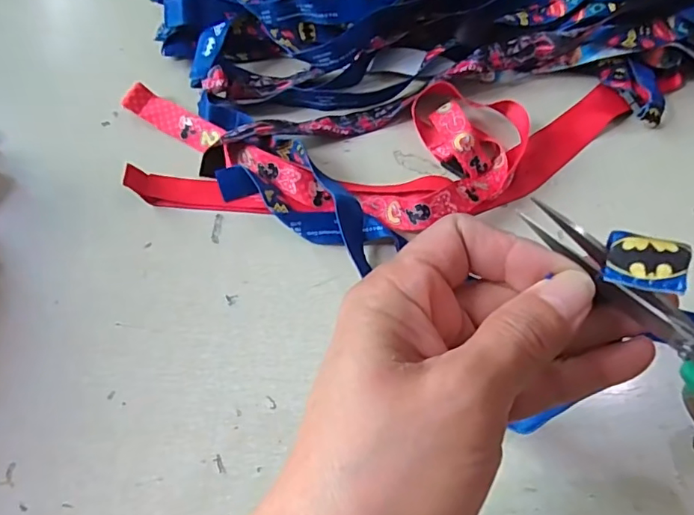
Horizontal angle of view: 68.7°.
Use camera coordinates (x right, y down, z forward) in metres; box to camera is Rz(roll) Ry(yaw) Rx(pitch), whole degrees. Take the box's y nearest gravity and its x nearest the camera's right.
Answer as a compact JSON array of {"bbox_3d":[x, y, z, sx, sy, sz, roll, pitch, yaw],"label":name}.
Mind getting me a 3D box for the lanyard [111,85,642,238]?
[{"bbox_3d":[0.028,-0.068,0.333,0.337,0.027,0.118,-2,61,-3],"label":"lanyard"}]

